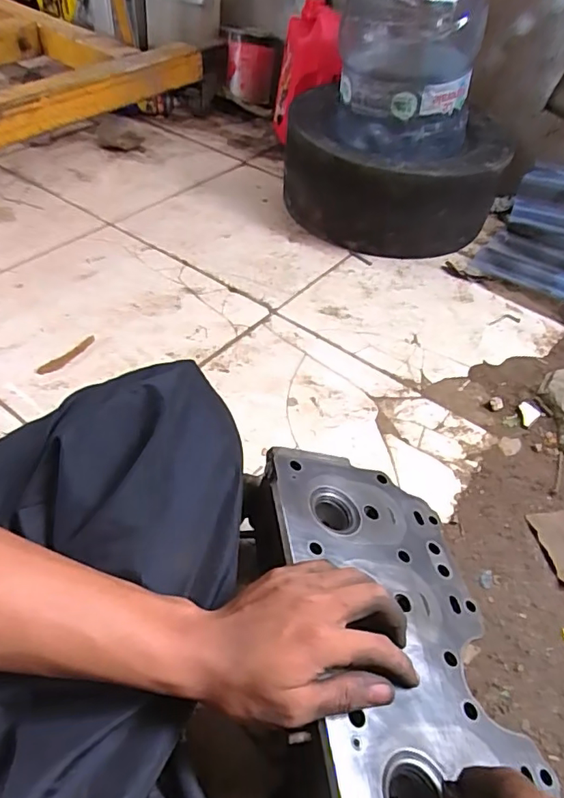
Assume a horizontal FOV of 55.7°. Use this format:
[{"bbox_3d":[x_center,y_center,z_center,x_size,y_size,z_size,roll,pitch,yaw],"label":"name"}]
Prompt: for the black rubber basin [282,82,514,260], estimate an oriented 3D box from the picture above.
[{"bbox_3d":[0.215,-0.458,1.093,0.409,0.199,0.388,7,48,2],"label":"black rubber basin"}]

